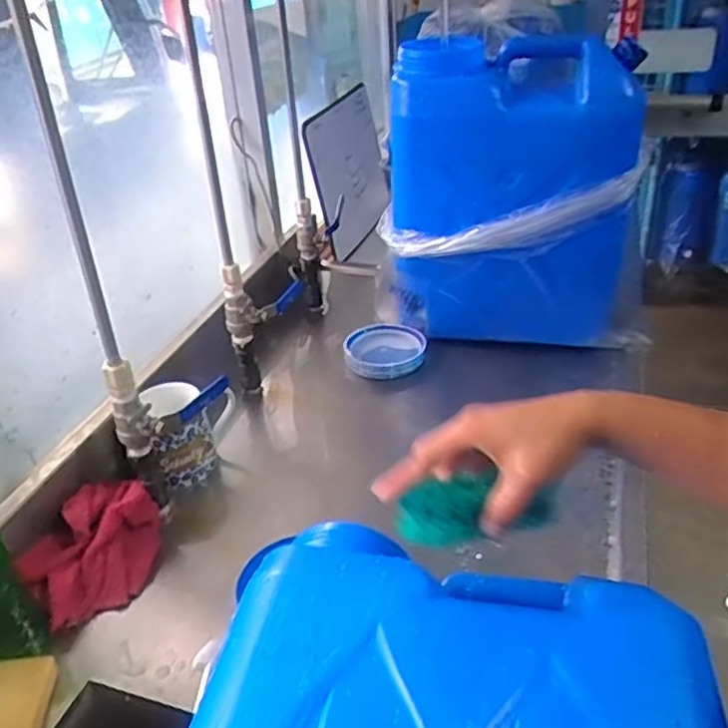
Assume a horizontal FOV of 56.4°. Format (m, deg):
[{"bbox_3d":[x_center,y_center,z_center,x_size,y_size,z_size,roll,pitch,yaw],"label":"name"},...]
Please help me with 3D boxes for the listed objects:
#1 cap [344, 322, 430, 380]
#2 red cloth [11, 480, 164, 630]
[{"bbox_3d":[0.037,-0.026,1.040,0.115,0.030,0.123,-4,32,2],"label":"cap"},{"bbox_3d":[-0.281,0.193,0.717,0.112,0.065,0.146,24,43,38],"label":"red cloth"}]

